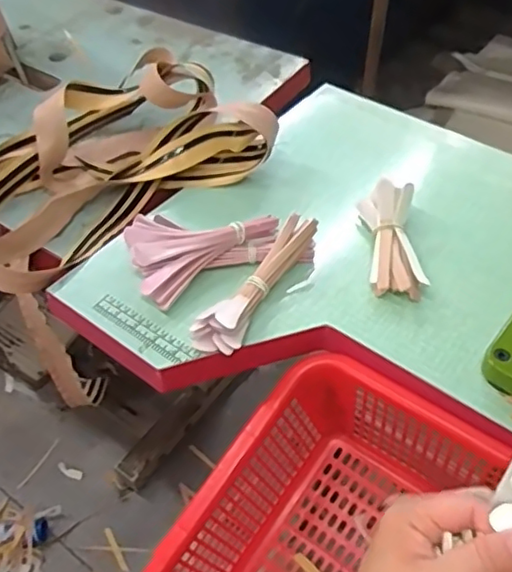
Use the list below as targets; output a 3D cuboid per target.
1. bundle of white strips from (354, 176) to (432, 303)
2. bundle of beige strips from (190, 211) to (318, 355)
[{"bbox_3d":[0.142,-0.051,0.651,0.053,0.046,0.139,0,48,0],"label":"bundle of white strips"},{"bbox_3d":[0.007,-0.002,0.606,0.043,0.042,0.170,29,55,24],"label":"bundle of beige strips"}]

